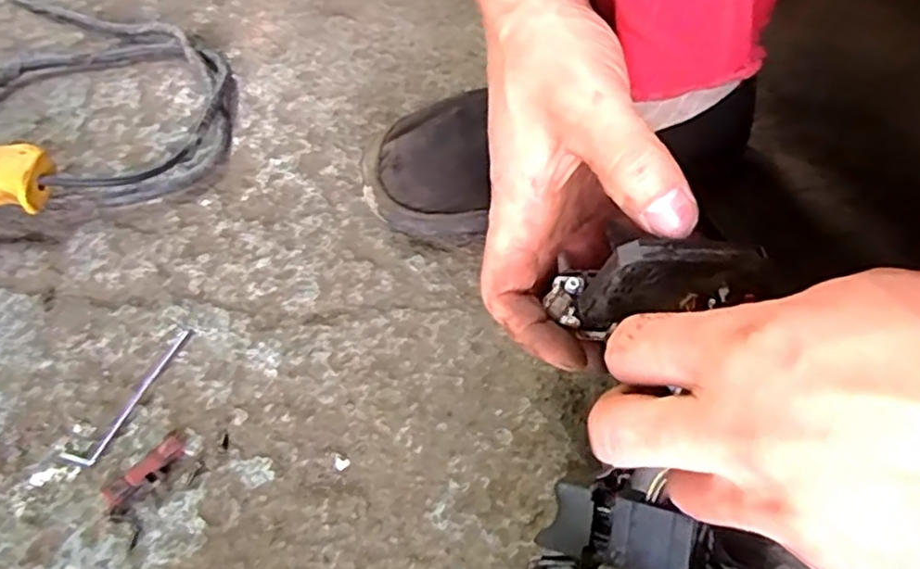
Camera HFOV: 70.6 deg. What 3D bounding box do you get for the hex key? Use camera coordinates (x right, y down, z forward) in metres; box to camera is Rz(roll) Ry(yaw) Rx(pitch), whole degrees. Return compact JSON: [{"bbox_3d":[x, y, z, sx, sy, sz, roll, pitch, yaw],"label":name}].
[{"bbox_3d":[-0.176,0.058,0.350,0.018,0.004,0.087,19,56,16],"label":"hex key"}]

